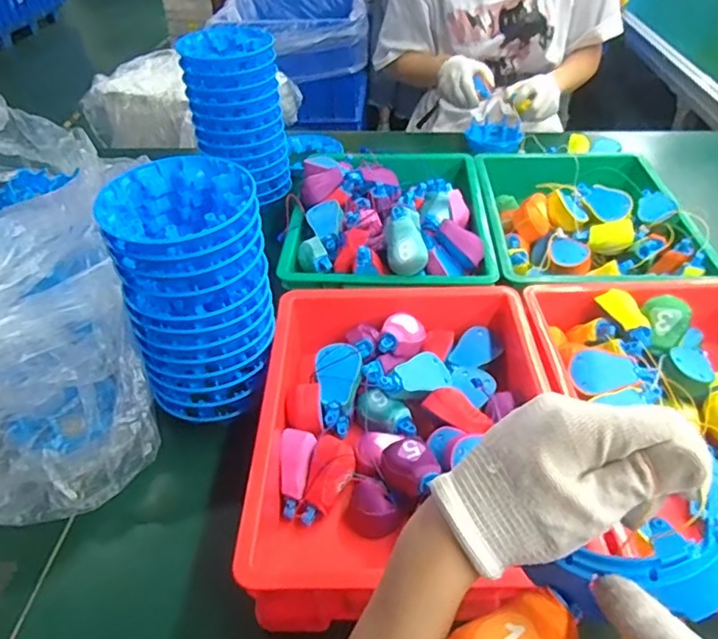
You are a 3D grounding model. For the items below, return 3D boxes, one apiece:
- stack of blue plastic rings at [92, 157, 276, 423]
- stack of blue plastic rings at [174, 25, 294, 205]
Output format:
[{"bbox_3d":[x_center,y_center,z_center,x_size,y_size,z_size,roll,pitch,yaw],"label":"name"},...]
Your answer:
[{"bbox_3d":[-0.156,-0.027,0.577,0.133,0.211,0.131,-12,40,-12],"label":"stack of blue plastic rings"},{"bbox_3d":[-0.185,-0.303,0.892,0.131,0.221,0.117,-13,40,-13],"label":"stack of blue plastic rings"}]

